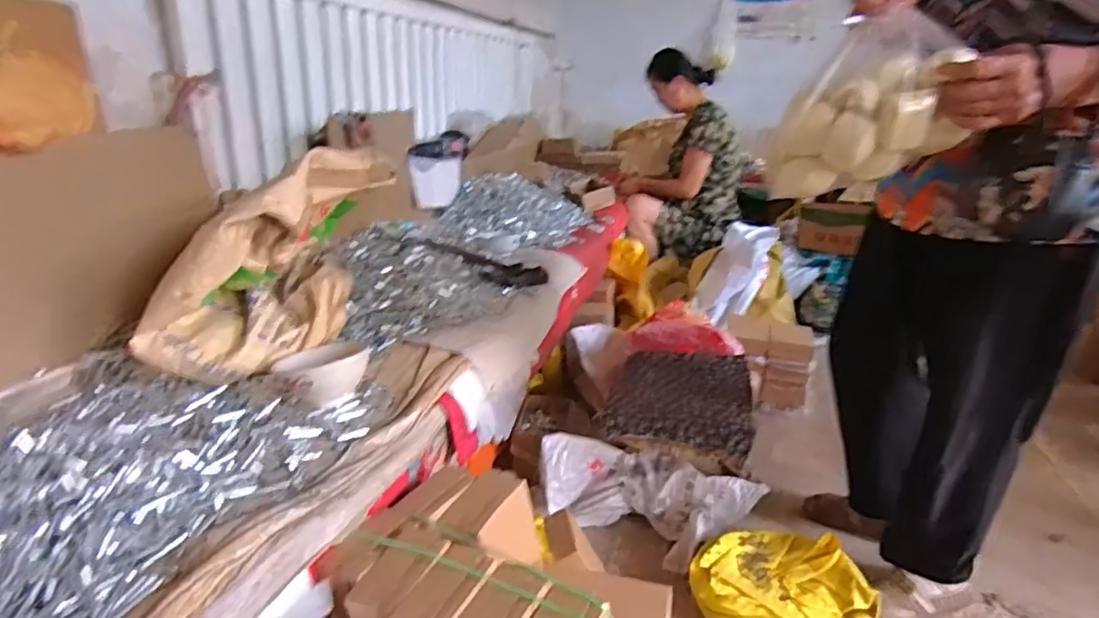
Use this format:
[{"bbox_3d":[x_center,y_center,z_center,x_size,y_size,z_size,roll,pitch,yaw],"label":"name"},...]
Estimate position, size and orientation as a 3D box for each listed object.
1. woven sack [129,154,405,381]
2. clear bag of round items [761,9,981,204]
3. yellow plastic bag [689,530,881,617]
[{"bbox_3d":[-0.464,-0.083,1.054,0.200,0.336,0.408,6,21,13],"label":"woven sack"},{"bbox_3d":[0.403,-0.253,0.787,0.201,0.212,0.122,10,22,22],"label":"clear bag of round items"},{"bbox_3d":[0.398,0.501,1.067,0.264,0.118,0.276,-18,28,-41],"label":"yellow plastic bag"}]

